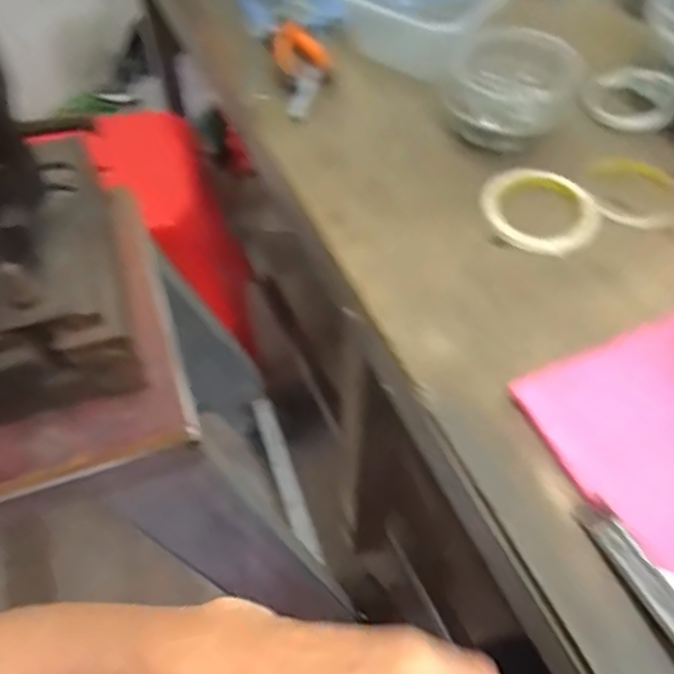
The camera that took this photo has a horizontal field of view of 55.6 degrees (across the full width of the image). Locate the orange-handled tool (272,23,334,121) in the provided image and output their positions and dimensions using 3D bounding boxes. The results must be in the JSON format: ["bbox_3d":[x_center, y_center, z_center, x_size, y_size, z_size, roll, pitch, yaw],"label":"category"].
[{"bbox_3d":[-0.035,-0.285,0.681,0.060,0.022,0.123,-6,69,-2],"label":"orange-handled tool"}]

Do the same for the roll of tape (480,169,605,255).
[{"bbox_3d":[0.183,-0.116,0.577,0.105,0.015,0.086,21,59,15],"label":"roll of tape"}]

